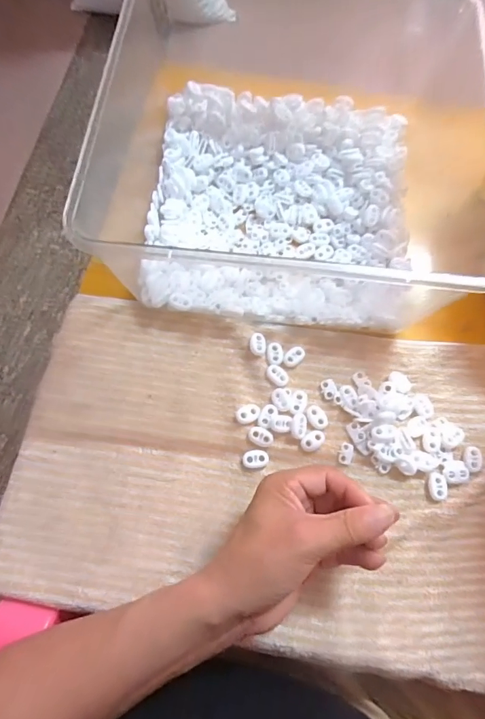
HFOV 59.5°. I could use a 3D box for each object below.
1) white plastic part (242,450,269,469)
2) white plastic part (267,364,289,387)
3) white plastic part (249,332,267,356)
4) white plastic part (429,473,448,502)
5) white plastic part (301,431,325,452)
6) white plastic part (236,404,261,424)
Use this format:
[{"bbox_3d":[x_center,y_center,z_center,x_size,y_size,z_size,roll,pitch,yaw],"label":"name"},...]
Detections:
[{"bbox_3d":[0.012,0.086,0.367,0.022,0.004,0.015,-2,70,0],"label":"white plastic part"},{"bbox_3d":[0.033,0.015,0.390,0.016,0.004,0.022,-40,75,-13],"label":"white plastic part"},{"bbox_3d":[0.015,-0.014,0.397,0.015,0.010,0.022,4,70,2],"label":"white plastic part"},{"bbox_3d":[0.167,0.109,0.364,0.014,0.005,0.023,7,70,3],"label":"white plastic part"},{"bbox_3d":[0.062,0.071,0.373,0.024,0.004,0.015,-36,74,-12],"label":"white plastic part"},{"bbox_3d":[0.005,0.049,0.377,0.022,0.007,0.015,-25,72,-8],"label":"white plastic part"}]

